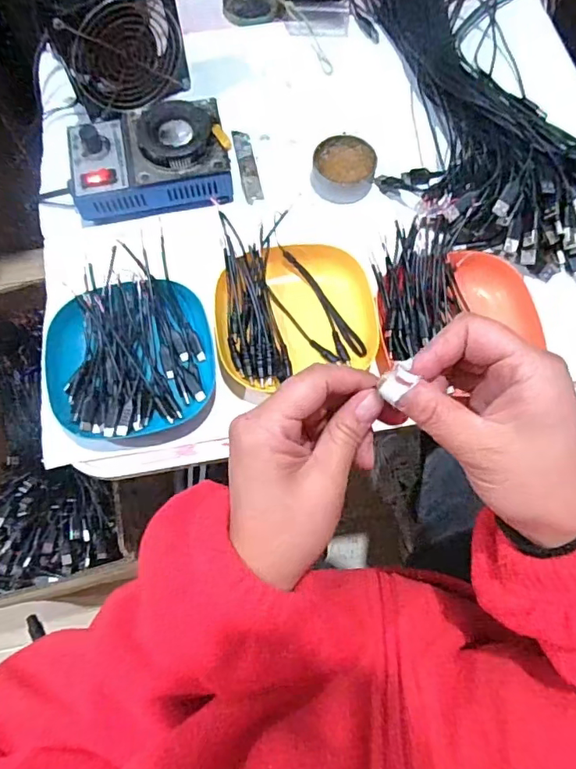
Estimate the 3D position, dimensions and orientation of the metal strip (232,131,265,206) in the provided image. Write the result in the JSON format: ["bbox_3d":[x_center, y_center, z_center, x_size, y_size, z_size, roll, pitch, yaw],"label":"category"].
[{"bbox_3d":[-0.042,-0.229,0.542,0.018,0.004,0.093,-11,72,-4],"label":"metal strip"}]

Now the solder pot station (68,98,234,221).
[{"bbox_3d":[-0.135,-0.218,0.509,0.153,0.062,0.103,-14,72,-5],"label":"solder pot station"}]

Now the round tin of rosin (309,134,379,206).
[{"bbox_3d":[0.057,-0.220,0.527,0.062,0.025,0.067,0,71,0],"label":"round tin of rosin"}]

